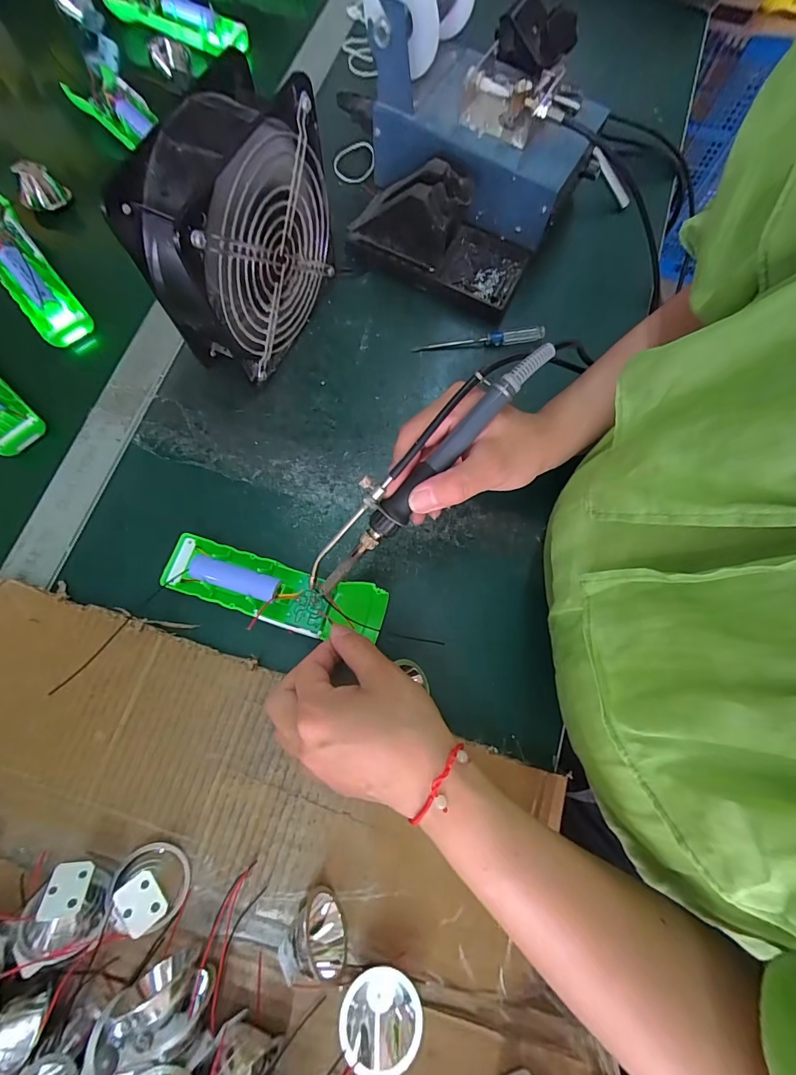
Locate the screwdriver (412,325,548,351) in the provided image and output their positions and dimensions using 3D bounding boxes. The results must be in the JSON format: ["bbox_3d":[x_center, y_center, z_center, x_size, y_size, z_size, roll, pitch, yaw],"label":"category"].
[{"bbox_3d":[0.074,-0.181,0.378,0.119,0.011,0.010,-5,76,-2],"label":"screwdriver"}]

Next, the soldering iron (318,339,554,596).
[{"bbox_3d":[0.013,-0.041,0.261,0.030,0.029,0.202,45,100,10],"label":"soldering iron"}]

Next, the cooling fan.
[{"bbox_3d":[-0.114,-0.217,0.313,0.065,0.149,0.152,27,77,6],"label":"cooling fan"}]

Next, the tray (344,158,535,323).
[{"bbox_3d":[0.035,-0.278,0.374,0.169,0.072,0.085,26,77,5],"label":"tray"}]

